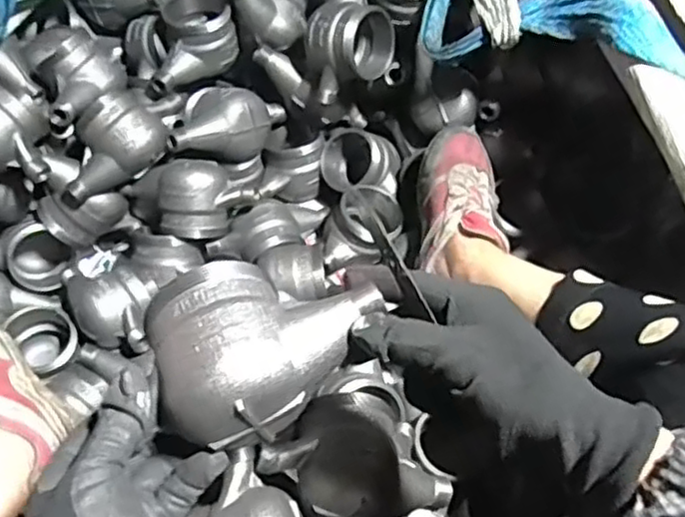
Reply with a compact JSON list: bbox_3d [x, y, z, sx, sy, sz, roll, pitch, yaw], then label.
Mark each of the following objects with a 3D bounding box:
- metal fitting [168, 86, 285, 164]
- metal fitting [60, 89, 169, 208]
[{"bbox_3d":[-0.136,-0.163,0.816,0.129,0.072,0.078,-12,62,-5],"label":"metal fitting"},{"bbox_3d":[-0.269,-0.122,0.782,0.139,0.070,0.086,-40,103,2],"label":"metal fitting"}]

